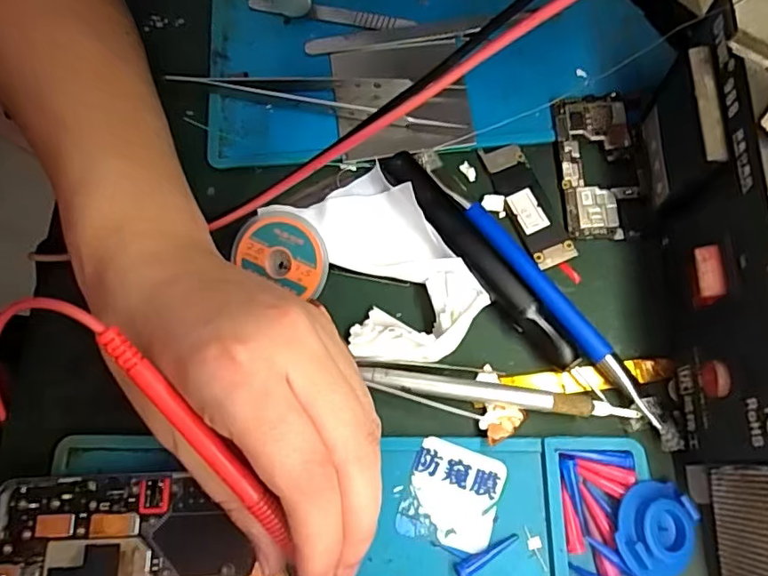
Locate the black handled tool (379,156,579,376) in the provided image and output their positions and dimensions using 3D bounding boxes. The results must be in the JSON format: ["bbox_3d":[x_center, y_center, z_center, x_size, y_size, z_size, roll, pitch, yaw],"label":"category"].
[{"bbox_3d":[0.042,-0.015,0.248,0.017,0.014,0.122,-37,74,-10],"label":"black handled tool"}]

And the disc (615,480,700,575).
[{"bbox_3d":[0.103,0.091,0.210,0.030,0.011,0.035,19,73,8],"label":"disc"}]

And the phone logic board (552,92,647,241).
[{"bbox_3d":[0.104,-0.058,0.265,0.038,0.007,0.072,-3,71,1],"label":"phone logic board"}]

